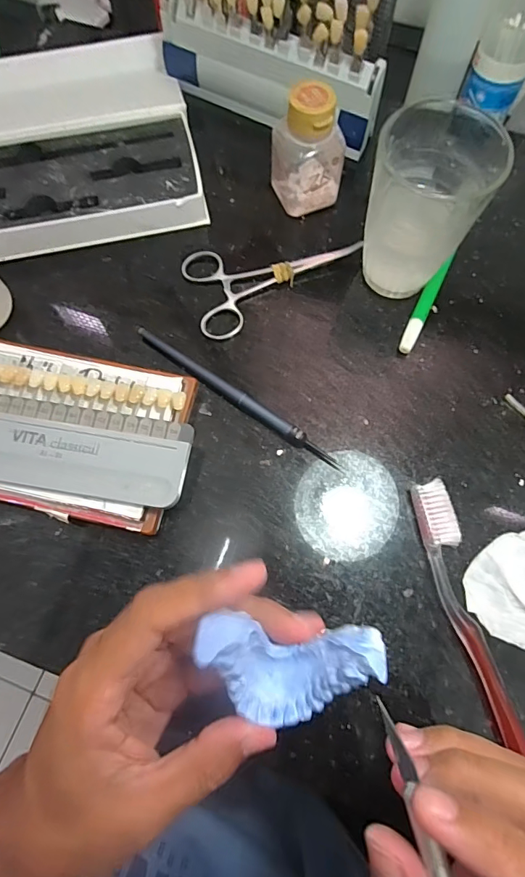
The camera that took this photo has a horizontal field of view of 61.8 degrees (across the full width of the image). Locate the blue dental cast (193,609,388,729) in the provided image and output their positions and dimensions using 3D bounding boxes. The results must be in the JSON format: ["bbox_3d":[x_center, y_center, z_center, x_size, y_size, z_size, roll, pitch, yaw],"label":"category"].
[{"bbox_3d":[0.011,0.088,0.162,0.063,0.044,0.039,4,72,2],"label":"blue dental cast"}]

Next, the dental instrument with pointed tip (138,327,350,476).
[{"bbox_3d":[-0.018,-0.027,0.277,0.157,0.009,0.010,34,75,11],"label":"dental instrument with pointed tip"}]

